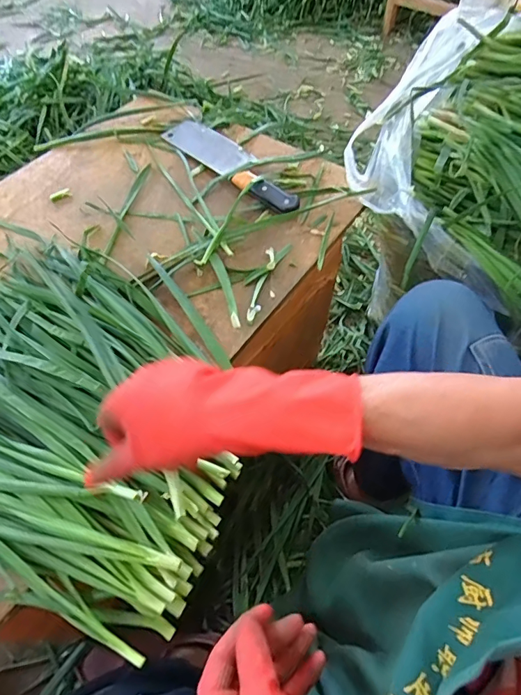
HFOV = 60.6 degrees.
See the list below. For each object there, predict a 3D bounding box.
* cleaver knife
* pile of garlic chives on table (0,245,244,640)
[{"bbox_3d":[-0.043,-0.272,0.655,0.065,0.019,0.275,-38,64,-22],"label":"cleaver knife"},{"bbox_3d":[-0.222,0.027,0.436,0.418,0.052,0.337,12,57,8],"label":"pile of garlic chives on table"}]

